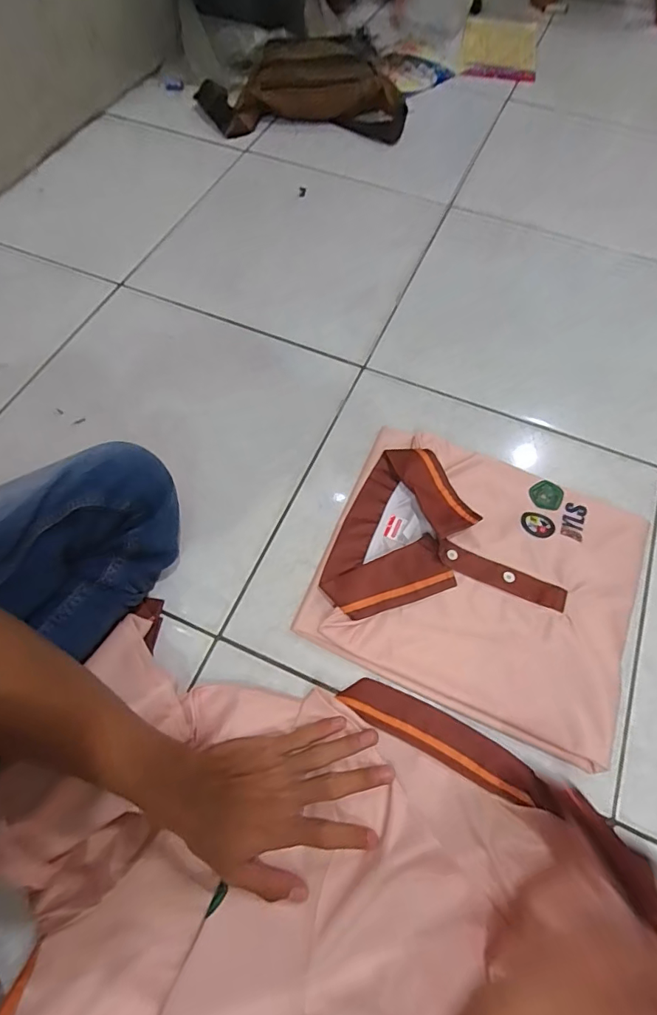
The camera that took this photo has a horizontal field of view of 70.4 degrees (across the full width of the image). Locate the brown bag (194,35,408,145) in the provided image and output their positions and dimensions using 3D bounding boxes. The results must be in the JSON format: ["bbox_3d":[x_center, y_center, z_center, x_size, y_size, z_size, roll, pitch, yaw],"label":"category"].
[{"bbox_3d":[-0.055,-0.824,0.920,0.414,0.157,0.116,-5,63,-3],"label":"brown bag"}]

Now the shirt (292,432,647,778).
[{"bbox_3d":[0.162,0.063,0.505,0.315,0.035,0.289,22,65,11],"label":"shirt"}]

